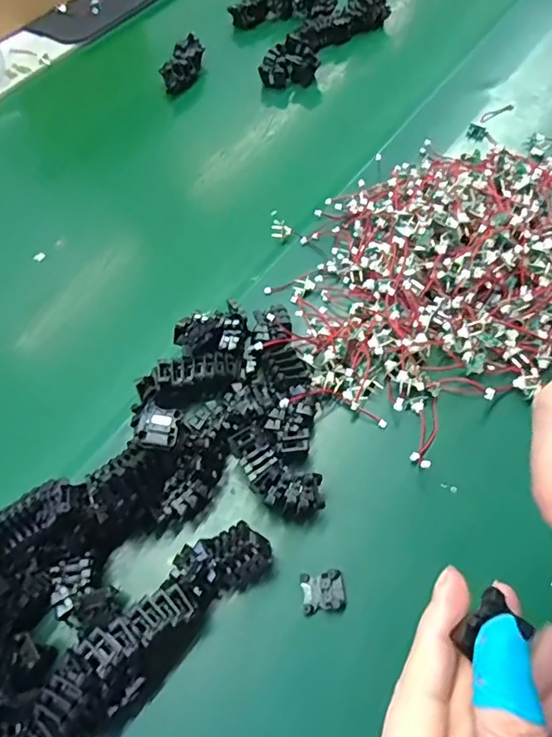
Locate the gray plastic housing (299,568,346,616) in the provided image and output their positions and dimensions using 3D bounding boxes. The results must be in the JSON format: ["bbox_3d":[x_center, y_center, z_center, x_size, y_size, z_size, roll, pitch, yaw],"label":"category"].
[{"bbox_3d":[0.026,0.125,0.300,0.023,0.007,0.021,-7,59,0],"label":"gray plastic housing"}]

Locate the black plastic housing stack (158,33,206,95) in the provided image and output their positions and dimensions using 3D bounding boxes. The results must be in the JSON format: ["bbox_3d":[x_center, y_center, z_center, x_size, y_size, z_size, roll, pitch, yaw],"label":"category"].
[{"bbox_3d":[-0.098,-0.322,0.572,0.029,0.036,0.069,10,61,11],"label":"black plastic housing stack"}]

